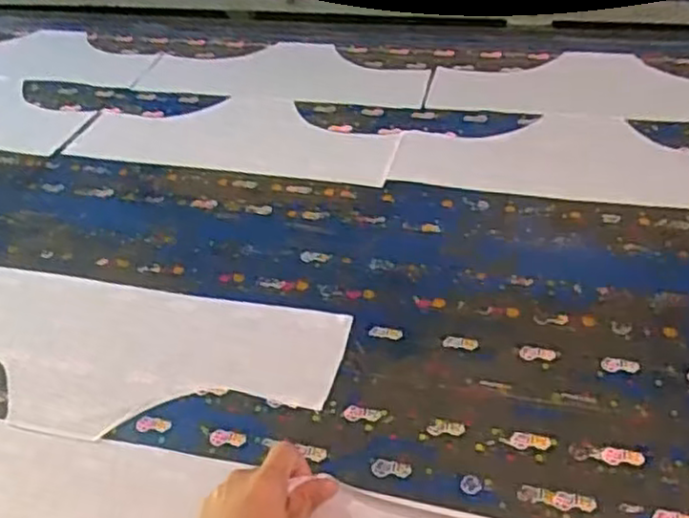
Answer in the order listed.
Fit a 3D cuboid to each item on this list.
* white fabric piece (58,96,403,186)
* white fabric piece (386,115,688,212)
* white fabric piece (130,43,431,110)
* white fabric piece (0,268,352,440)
[{"bbox_3d":[-0.163,-0.185,1.036,0.494,0.007,0.184,7,43,20],"label":"white fabric piece"},{"bbox_3d":[0.311,-0.135,0.913,0.476,0.008,0.182,6,40,16],"label":"white fabric piece"},{"bbox_3d":[-0.102,-0.319,1.183,0.498,0.008,0.198,10,42,21],"label":"white fabric piece"},{"bbox_3d":[-0.260,0.093,0.734,0.492,0.010,0.195,7,41,17],"label":"white fabric piece"}]

